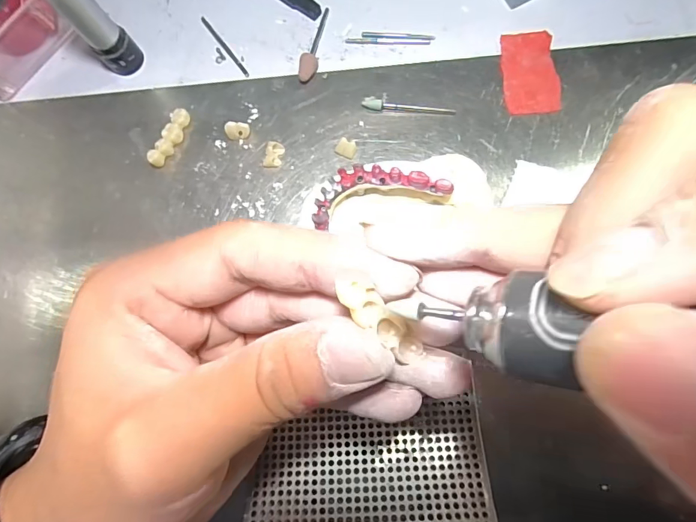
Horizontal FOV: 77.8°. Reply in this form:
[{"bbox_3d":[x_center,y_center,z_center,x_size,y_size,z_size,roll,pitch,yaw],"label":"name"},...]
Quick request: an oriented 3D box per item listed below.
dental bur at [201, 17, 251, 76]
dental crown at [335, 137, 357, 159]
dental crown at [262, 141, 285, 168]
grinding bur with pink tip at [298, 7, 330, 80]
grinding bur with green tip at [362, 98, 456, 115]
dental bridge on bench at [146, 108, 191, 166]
[{"bbox_3d":[-0.067,-0.117,0.233,0.004,0.004,0.044,-37,82,-2],"label":"dental bur"},{"bbox_3d":[-0.001,-0.056,0.216,0.010,0.007,0.008,22,85,6],"label":"dental crown"},{"bbox_3d":[-0.037,-0.053,0.218,0.008,0.006,0.013,17,84,5],"label":"dental crown"},{"bbox_3d":[-0.017,-0.115,0.226,0.008,0.008,0.044,13,84,5],"label":"grinding bur with pink tip"},{"bbox_3d":[0.030,-0.078,0.219,0.045,0.004,0.006,8,83,4],"label":"grinding bur with green tip"},{"bbox_3d":[-0.092,-0.064,0.223,0.008,0.011,0.033,24,85,6],"label":"dental bridge on bench"}]

